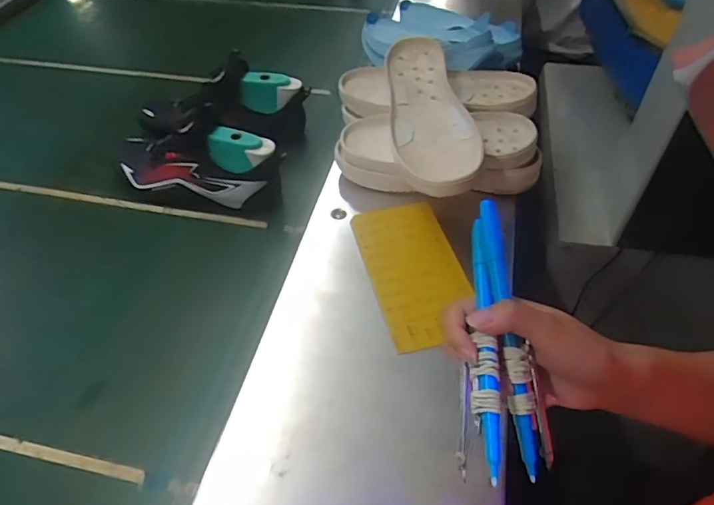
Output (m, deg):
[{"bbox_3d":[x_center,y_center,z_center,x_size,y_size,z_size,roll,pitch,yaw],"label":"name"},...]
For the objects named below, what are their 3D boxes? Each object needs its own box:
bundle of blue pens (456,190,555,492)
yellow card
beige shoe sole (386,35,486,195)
[{"bbox_3d":[0.088,0.046,0.312,0.057,0.045,0.168,0,69,2],"label":"bundle of blue pens"},{"bbox_3d":[0.060,0.017,0.550,0.094,0.006,0.186,-16,53,-6],"label":"yellow card"},{"bbox_3d":[0.088,-0.168,0.607,0.098,0.045,0.255,-3,48,1],"label":"beige shoe sole"}]

